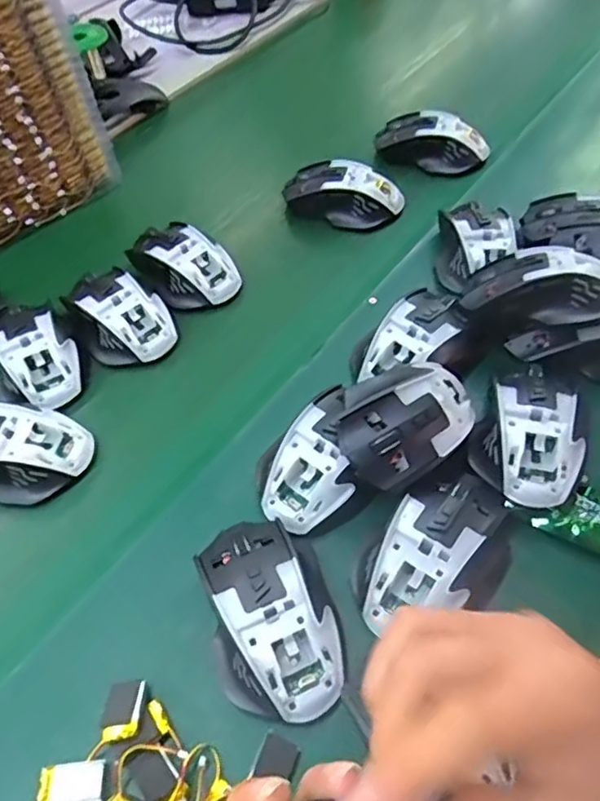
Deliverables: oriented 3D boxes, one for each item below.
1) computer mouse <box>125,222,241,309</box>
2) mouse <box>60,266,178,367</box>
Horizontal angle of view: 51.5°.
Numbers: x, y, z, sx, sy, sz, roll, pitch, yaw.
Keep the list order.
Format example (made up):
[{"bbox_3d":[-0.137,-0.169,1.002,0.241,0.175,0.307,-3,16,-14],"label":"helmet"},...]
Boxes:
[{"bbox_3d":[-0.108,-0.125,0.566,0.108,0.039,0.065,34,54,25],"label":"computer mouse"},{"bbox_3d":[-0.152,-0.073,0.529,0.066,0.038,0.096,-28,55,-26],"label":"mouse"}]

